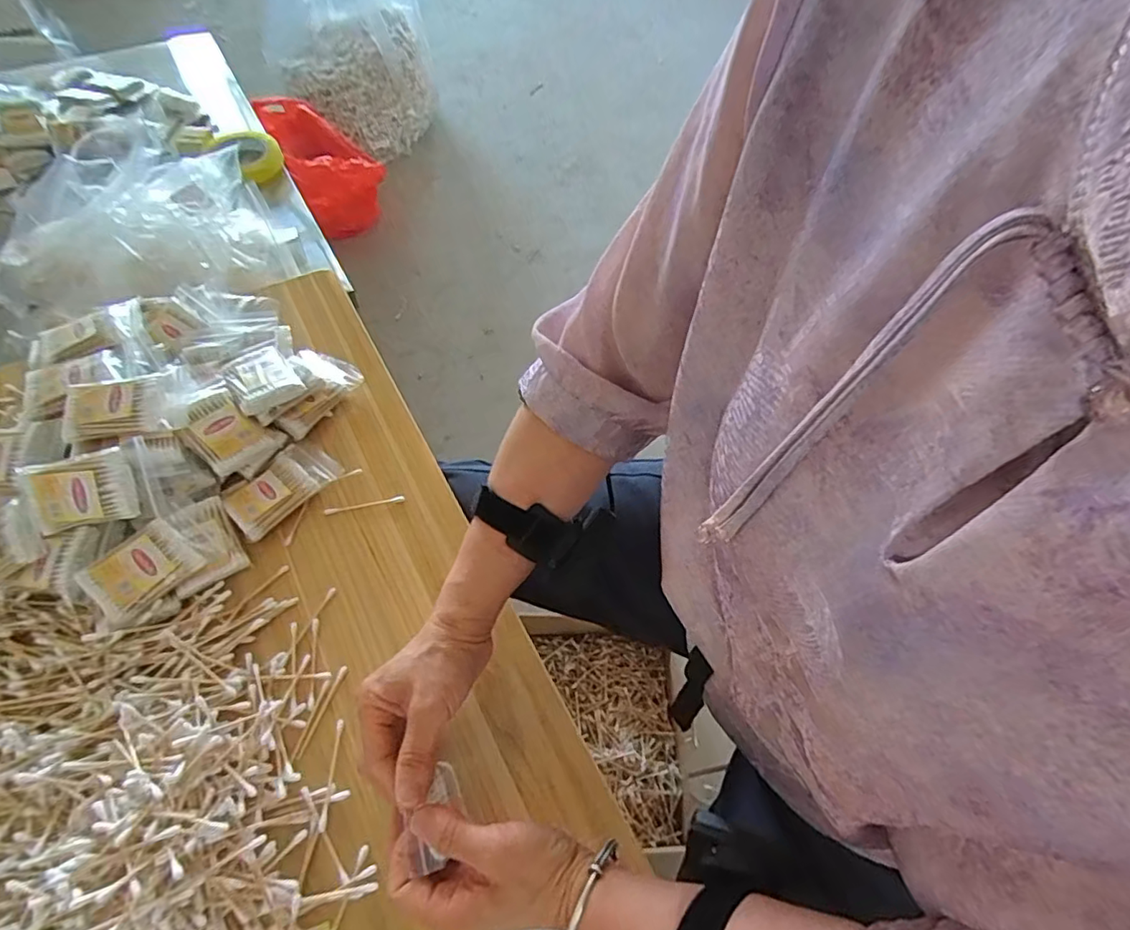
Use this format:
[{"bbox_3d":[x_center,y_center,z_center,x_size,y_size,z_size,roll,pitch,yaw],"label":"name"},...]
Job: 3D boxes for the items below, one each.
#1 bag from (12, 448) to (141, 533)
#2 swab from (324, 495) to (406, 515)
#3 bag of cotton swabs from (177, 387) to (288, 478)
[{"bbox_3d":[-0.397,0.021,0.469,0.077,0.012,0.056,-13,99,-8],"label":"bag"},{"bbox_3d":[-0.188,0.038,0.539,0.073,0.004,0.007,-12,61,-9],"label":"swab"},{"bbox_3d":[-0.310,-0.032,0.530,0.071,0.019,0.068,45,47,-9],"label":"bag of cotton swabs"}]

